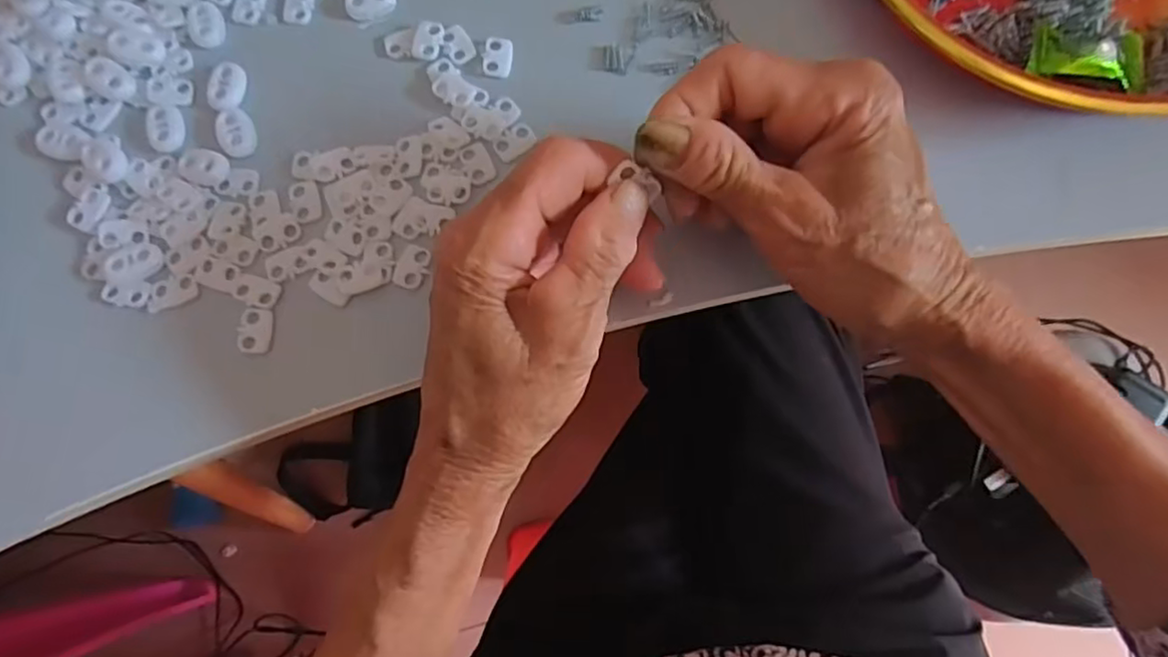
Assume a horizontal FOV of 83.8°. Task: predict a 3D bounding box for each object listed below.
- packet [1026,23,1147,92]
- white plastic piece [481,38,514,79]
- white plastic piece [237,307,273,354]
[{"bbox_3d":[0.201,-0.110,0.256,0.046,0.012,0.024,9,79,3],"label":"packet"},{"bbox_3d":[-0.038,-0.119,0.284,0.013,0.004,0.018,9,79,3],"label":"white plastic piece"},{"bbox_3d":[-0.132,0.001,0.261,0.011,0.004,0.018,7,79,3],"label":"white plastic piece"}]

